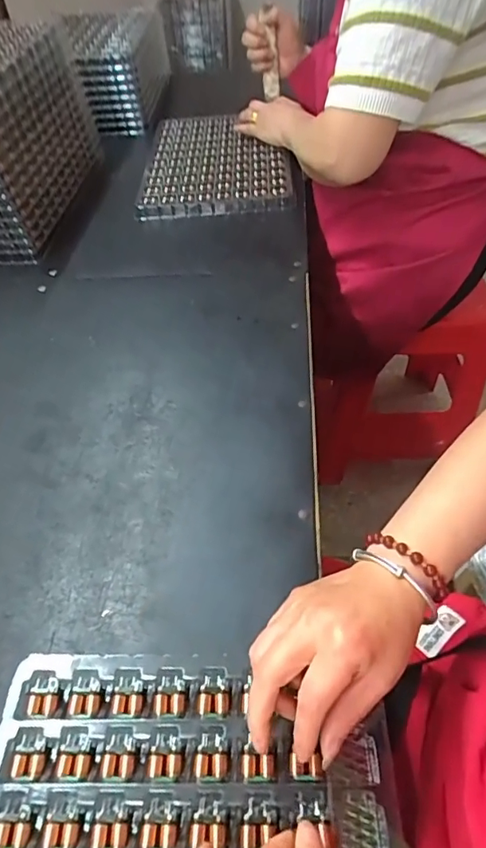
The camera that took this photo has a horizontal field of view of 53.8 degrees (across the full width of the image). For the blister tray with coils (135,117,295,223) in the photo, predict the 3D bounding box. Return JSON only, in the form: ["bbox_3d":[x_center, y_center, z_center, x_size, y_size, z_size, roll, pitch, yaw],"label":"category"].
[{"bbox_3d":[-0.046,-0.464,0.837,0.236,0.019,0.370,-2,50,2],"label":"blister tray with coils"}]

